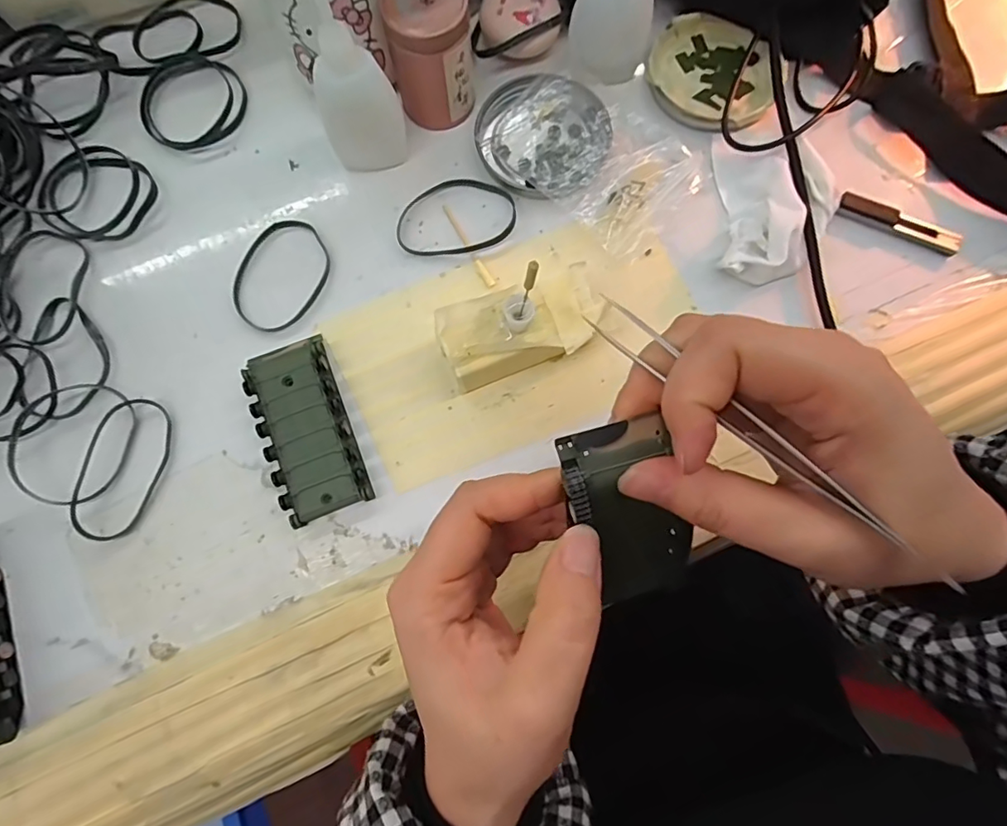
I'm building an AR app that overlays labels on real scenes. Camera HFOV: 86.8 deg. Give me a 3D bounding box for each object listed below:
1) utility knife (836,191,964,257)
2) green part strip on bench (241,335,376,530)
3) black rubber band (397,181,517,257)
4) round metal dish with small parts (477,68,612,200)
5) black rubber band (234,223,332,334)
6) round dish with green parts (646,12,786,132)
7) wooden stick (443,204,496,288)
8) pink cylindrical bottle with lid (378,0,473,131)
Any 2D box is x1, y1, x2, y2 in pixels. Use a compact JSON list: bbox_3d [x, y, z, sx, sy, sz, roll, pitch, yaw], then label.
[{"bbox_3d":[0.225,-0.109,0.304,0.068,0.008,0.015,24,80,4],"label":"utility knife"},{"bbox_3d":[-0.104,0.007,0.281,0.043,0.015,0.095,-22,80,-4],"label":"green part strip on bench"},{"bbox_3d":[-0.027,-0.115,0.313,0.069,0.004,0.048,-3,79,-1],"label":"black rubber band"},{"bbox_3d":[0.024,-0.167,0.315,0.078,0.011,0.077,0,79,0],"label":"round metal dish with small parts"},{"bbox_3d":[-0.129,-0.080,0.306,0.050,0.004,0.068,23,80,4],"label":"black rubber band"},{"bbox_3d":[0.128,-0.207,0.325,0.077,0.017,0.075,0,79,0],"label":"round dish with green parts"},{"bbox_3d":[-0.020,-0.098,0.309,0.005,0.004,0.060,-28,81,-5],"label":"wooden stick"},{"bbox_3d":[-0.040,-0.203,0.298,0.042,0.061,0.046,0,79,0],"label":"pink cylindrical bottle with lid"}]

